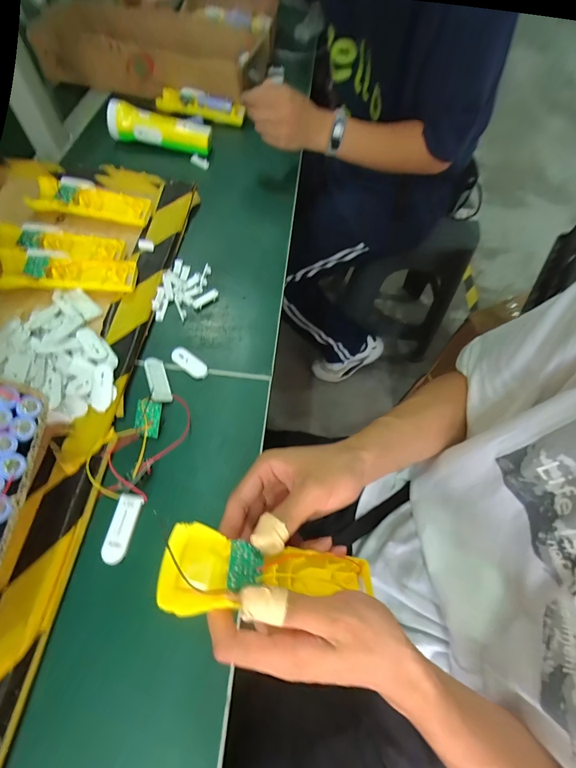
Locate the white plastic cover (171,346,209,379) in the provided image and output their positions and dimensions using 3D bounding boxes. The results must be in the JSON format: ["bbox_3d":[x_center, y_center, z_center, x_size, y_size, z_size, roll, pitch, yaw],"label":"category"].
[{"bbox_3d":[-0.116,-0.025,0.411,0.050,0.007,0.023,33,63,14],"label":"white plastic cover"}]

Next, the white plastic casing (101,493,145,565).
[{"bbox_3d":[-0.153,0.133,0.321,0.022,0.005,0.059,9,60,0],"label":"white plastic casing"}]

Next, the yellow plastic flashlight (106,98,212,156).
[{"bbox_3d":[-0.214,-0.432,0.589,0.169,0.051,0.044,14,60,3],"label":"yellow plastic flashlight"}]

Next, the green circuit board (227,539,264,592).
[{"bbox_3d":[-0.028,0.124,0.237,0.024,0.004,0.031,17,49,-16],"label":"green circuit board"}]

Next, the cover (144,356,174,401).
[{"bbox_3d":[-0.147,-0.006,0.395,0.021,0.004,0.059,-7,59,-30],"label":"cover"}]

